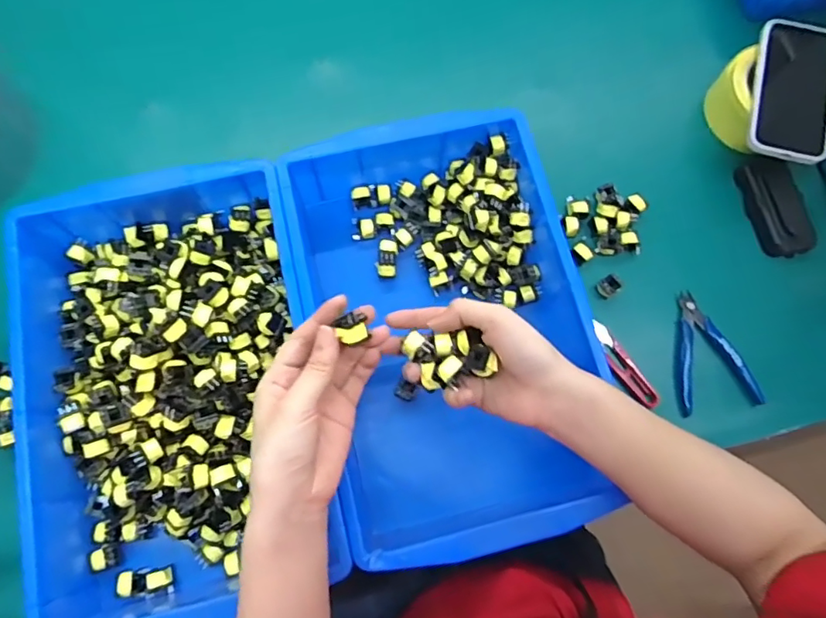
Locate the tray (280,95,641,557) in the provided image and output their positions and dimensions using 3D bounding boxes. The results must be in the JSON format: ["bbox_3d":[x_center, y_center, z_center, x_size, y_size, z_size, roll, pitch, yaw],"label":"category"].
[{"bbox_3d":[0.028,0.015,0.491,0.227,0.088,0.367,-12,77,-5],"label":"tray"}]

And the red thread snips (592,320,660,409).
[{"bbox_3d":[0.205,0.055,0.531,0.023,0.005,0.094,-34,79,2],"label":"red thread snips"}]

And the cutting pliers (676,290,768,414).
[{"bbox_3d":[0.292,0.041,0.536,0.077,0.013,0.118,-9,77,2],"label":"cutting pliers"}]

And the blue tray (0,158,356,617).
[{"bbox_3d":[-0.203,0.058,0.460,0.238,0.085,0.368,-14,77,-5],"label":"blue tray"}]

